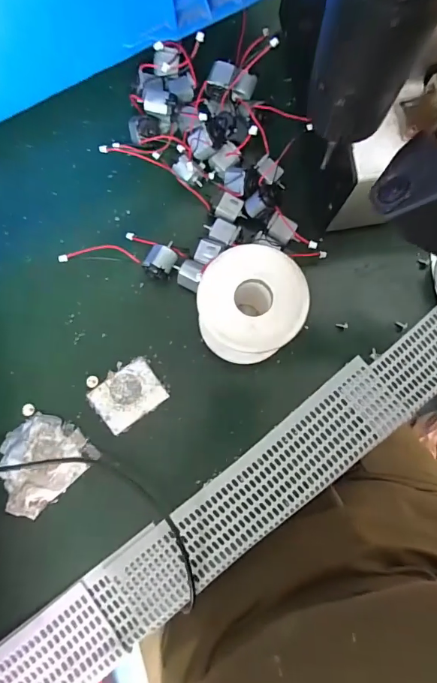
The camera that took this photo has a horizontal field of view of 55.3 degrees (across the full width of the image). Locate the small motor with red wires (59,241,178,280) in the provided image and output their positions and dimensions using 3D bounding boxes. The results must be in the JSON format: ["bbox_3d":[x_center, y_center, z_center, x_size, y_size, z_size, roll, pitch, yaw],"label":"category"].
[{"bbox_3d":[-0.068,-0.058,0.296,0.077,0.023,0.026,2,82,-2],"label":"small motor with red wires"}]

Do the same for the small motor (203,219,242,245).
[{"bbox_3d":[0.002,-0.078,0.303,0.025,0.012,0.017,17,81,1],"label":"small motor"}]

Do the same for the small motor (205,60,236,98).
[{"bbox_3d":[0.001,-0.188,0.299,0.017,0.011,0.021,19,82,1],"label":"small motor"}]

